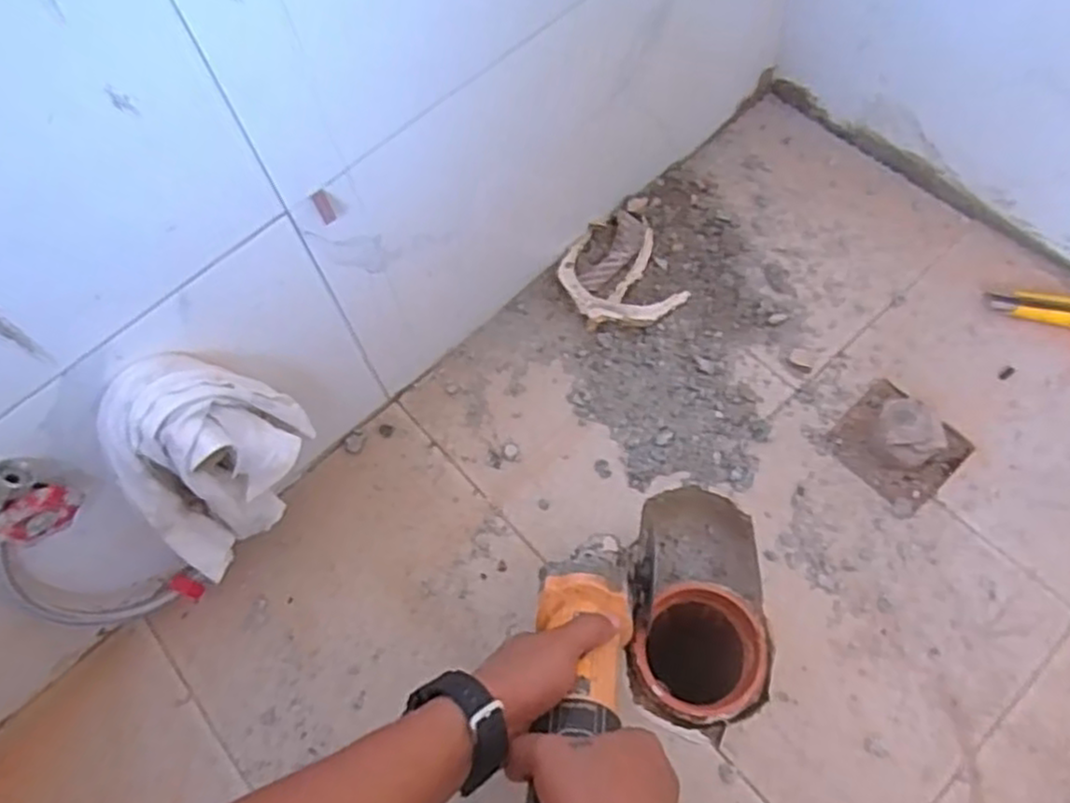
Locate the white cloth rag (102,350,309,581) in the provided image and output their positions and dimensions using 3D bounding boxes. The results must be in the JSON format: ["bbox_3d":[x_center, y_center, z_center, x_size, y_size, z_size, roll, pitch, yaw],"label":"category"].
[{"bbox_3d":[-0.230,0.035,0.533,0.080,0.154,0.131,39,72,23],"label":"white cloth rag"}]

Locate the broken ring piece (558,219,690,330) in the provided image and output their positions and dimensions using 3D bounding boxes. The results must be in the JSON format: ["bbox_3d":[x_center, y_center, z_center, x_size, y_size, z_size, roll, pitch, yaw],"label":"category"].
[{"bbox_3d":[0.085,-0.132,0.767,0.107,0.020,0.129,-19,62,-7],"label":"broken ring piece"}]

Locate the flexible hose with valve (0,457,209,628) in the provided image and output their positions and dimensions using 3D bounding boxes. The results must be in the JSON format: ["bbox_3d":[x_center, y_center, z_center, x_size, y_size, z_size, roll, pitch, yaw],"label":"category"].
[{"bbox_3d":[-0.335,0.122,0.554,0.088,0.249,0.035,-26,63,-11],"label":"flexible hose with valve"}]

